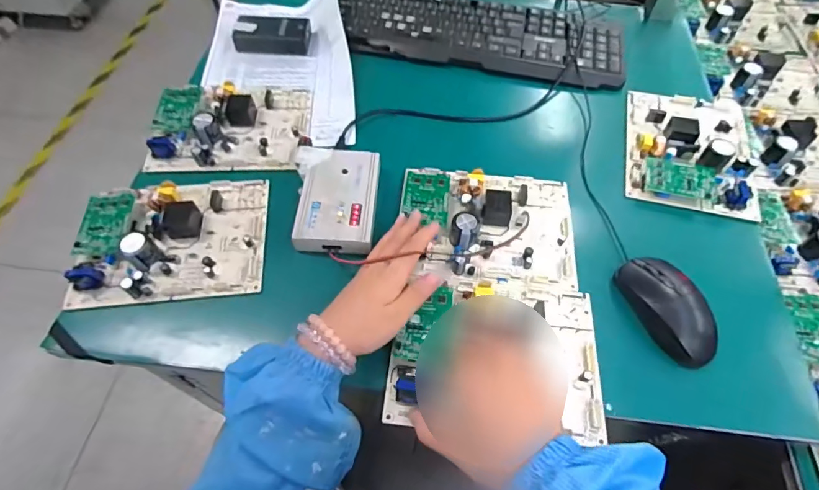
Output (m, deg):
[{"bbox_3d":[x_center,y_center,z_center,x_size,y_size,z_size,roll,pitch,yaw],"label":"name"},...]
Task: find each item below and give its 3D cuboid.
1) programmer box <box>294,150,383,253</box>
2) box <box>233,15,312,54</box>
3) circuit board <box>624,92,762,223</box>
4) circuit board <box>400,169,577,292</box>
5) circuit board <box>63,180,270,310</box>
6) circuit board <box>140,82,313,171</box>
[{"bbox_3d":[-0.077,-0.050,0.491,0.080,0.021,0.125,3,59,2],"label":"programmer box"},{"bbox_3d":[-0.197,-0.304,0.645,0.102,0.034,0.049,-3,59,-2],"label":"box"},{"bbox_3d":[0.347,-0.122,0.550,0.150,0.038,0.189,16,60,9],"label":"circuit board"},{"bbox_3d":[0.084,-0.028,0.479,0.182,0.033,0.139,6,61,2],"label":"circuit board"},{"bbox_3d":[-0.247,-0.012,0.467,0.183,0.033,0.138,-6,59,-4],"label":"circuit board"},{"bbox_3d":[-0.219,-0.154,0.553,0.184,0.034,0.137,0,59,0],"label":"circuit board"}]

